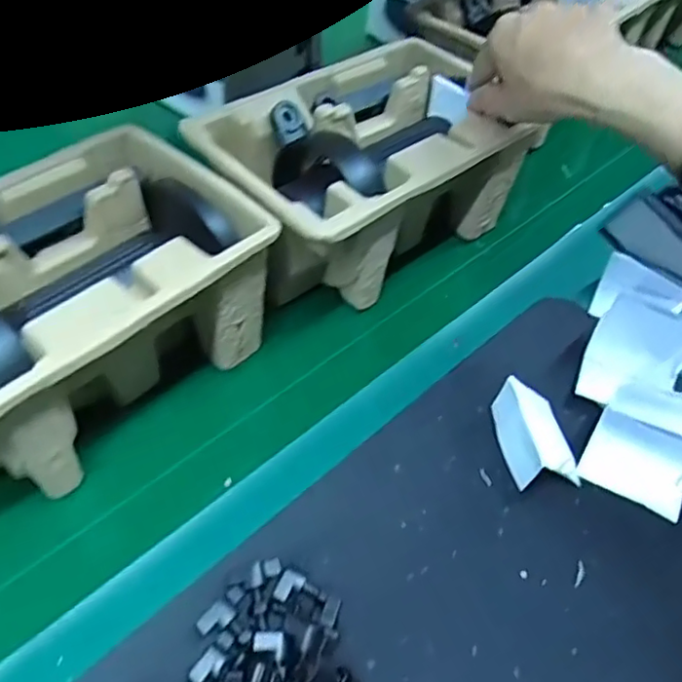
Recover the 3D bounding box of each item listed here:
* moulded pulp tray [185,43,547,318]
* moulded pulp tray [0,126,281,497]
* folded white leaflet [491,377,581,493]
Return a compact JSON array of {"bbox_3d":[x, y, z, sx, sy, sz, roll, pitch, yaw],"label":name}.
[{"bbox_3d":[0.016,-0.118,0.459,0.217,0.104,0.146,-30,59,-27],"label":"moulded pulp tray"},{"bbox_3d":[-0.161,-0.011,0.356,0.141,0.101,0.219,36,56,22],"label":"moulded pulp tray"},{"bbox_3d":[0.116,0.054,0.368,0.036,0.029,0.056,-3,51,-9],"label":"folded white leaflet"}]

